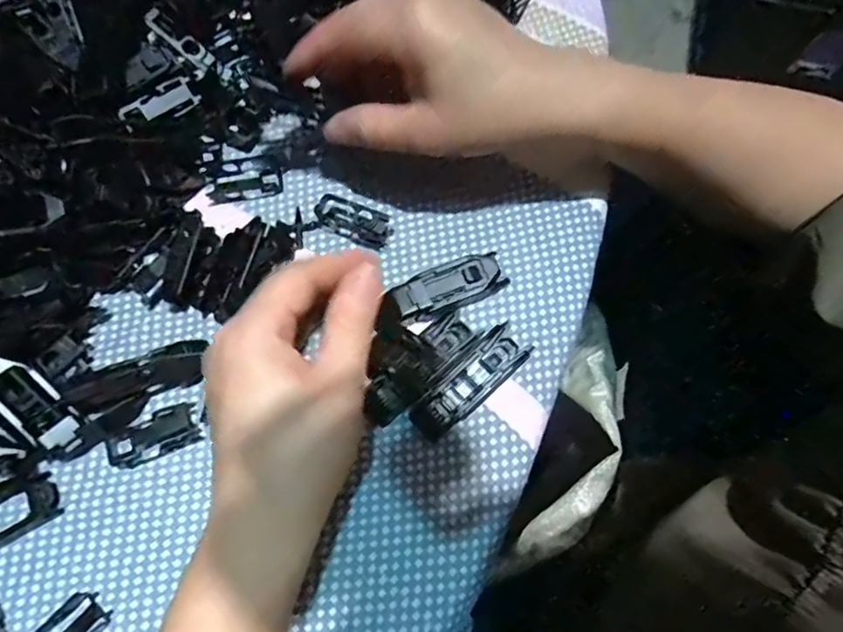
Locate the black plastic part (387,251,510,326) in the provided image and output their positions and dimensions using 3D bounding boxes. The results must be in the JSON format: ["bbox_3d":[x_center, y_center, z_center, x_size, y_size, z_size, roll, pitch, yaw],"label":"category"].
[{"bbox_3d":[0.014,-0.014,0.267,0.056,0.014,0.021,-24,75,-8],"label":"black plastic part"}]

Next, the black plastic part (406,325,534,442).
[{"bbox_3d":[0.024,0.032,0.254,0.066,0.012,0.022,-42,78,-12],"label":"black plastic part"}]

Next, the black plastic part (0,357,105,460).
[{"bbox_3d":[-0.170,0.042,0.233,0.053,0.010,0.021,48,53,-12],"label":"black plastic part"}]

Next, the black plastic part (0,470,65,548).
[{"bbox_3d":[-0.189,0.088,0.240,0.043,0.004,0.028,-29,75,-9],"label":"black plastic part"}]

